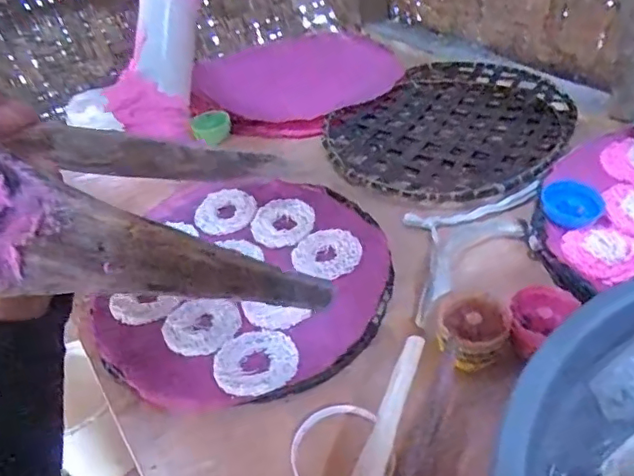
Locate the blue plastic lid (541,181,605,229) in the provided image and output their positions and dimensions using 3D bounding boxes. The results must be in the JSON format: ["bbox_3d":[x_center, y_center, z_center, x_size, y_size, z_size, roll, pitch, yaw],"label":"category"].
[{"bbox_3d":[0.272,-0.038,0.596,0.060,0.009,0.066,-6,39,5],"label":"blue plastic lid"}]

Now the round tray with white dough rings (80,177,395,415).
[{"bbox_3d":[-0.088,0.040,0.639,0.329,0.020,0.338,-6,39,5],"label":"round tray with white dough rings"}]

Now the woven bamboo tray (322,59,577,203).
[{"bbox_3d":[0.207,-0.177,0.839,0.399,0.024,0.329,-36,46,-29],"label":"woven bamboo tray"}]

